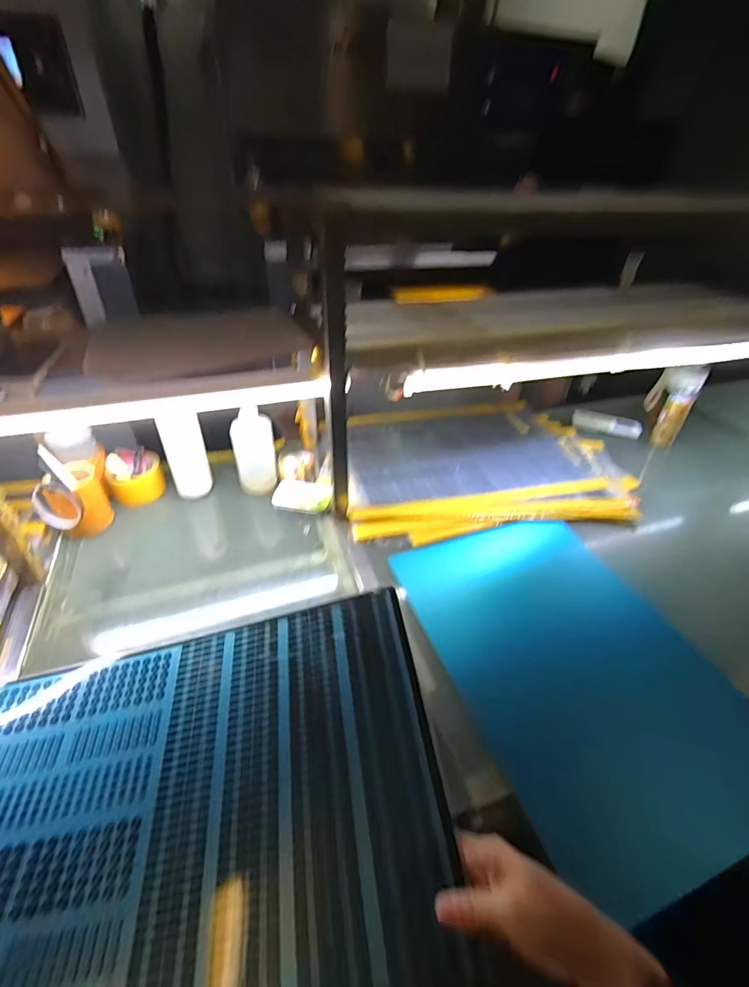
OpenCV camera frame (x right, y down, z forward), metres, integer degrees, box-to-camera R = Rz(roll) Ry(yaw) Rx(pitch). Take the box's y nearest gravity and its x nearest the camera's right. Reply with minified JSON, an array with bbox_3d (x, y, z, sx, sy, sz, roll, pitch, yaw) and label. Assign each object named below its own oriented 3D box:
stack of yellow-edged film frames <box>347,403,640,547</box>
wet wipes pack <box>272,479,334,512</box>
[{"bbox_3d":[0.229,-0.091,1.018,0.596,0.046,0.500,-5,40,-8],"label":"stack of yellow-edged film frames"},{"bbox_3d":[-0.139,0.003,0.886,0.111,0.026,0.078,6,39,5],"label":"wet wipes pack"}]

